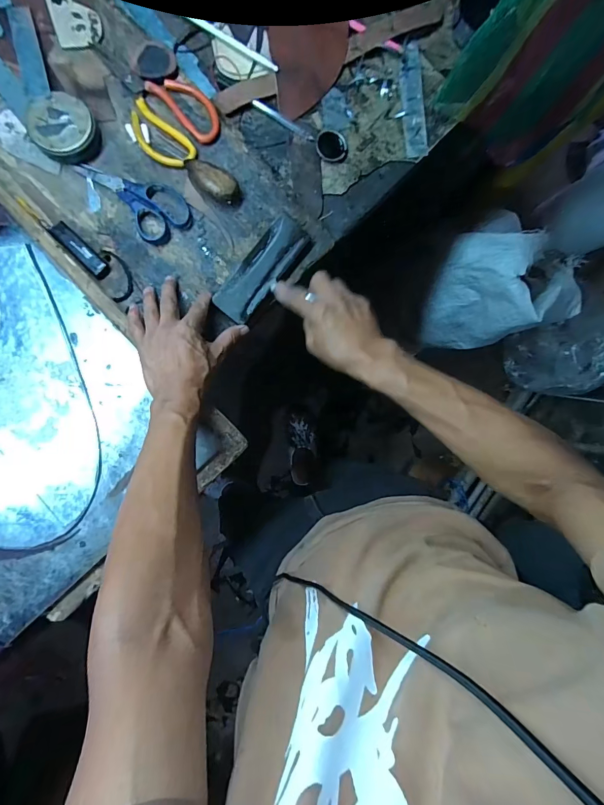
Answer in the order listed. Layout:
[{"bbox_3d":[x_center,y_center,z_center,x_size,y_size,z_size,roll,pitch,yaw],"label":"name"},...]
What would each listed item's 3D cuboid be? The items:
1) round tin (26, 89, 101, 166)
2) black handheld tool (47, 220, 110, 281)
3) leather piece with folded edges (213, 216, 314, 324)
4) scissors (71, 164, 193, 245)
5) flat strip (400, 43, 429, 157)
[{"bbox_3d":[-0.291,-0.337,0.453,0.072,0.029,0.071,0,93,-7],"label":"round tin"},{"bbox_3d":[-0.279,-0.190,0.467,0.084,0.007,0.030,43,52,-4],"label":"black handheld tool"},{"bbox_3d":[-0.051,-0.173,0.485,0.052,0.015,0.149,40,85,-7],"label":"leather piece with folded edges"},{"bbox_3d":[-0.211,-0.270,0.476,0.071,0.015,0.147,-44,97,-3],"label":"scissors"},{"bbox_3d":[0.158,-0.430,0.527,0.033,0.006,0.161,-5,90,-5],"label":"flat strip"}]

